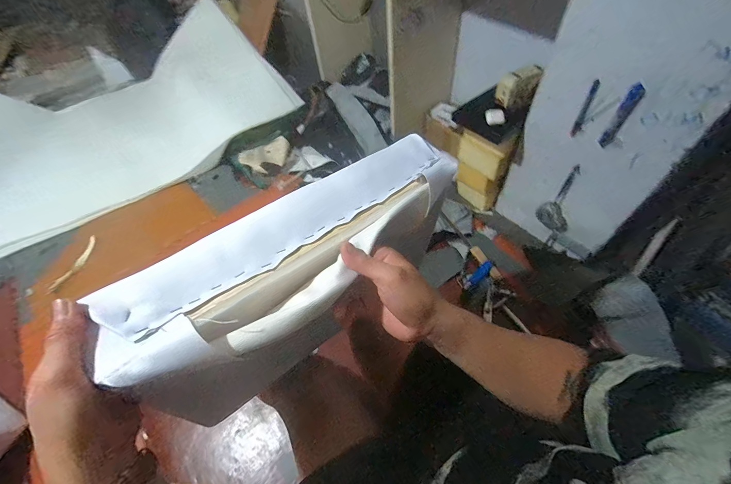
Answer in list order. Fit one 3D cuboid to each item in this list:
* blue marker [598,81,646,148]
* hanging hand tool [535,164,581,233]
[{"bbox_3d":[0.524,-0.257,0.646,0.017,0.133,0.026,-35,58,-19],"label":"blue marker"},{"bbox_3d":[0.533,-0.109,0.846,0.090,0.207,0.031,33,63,26],"label":"hanging hand tool"}]

